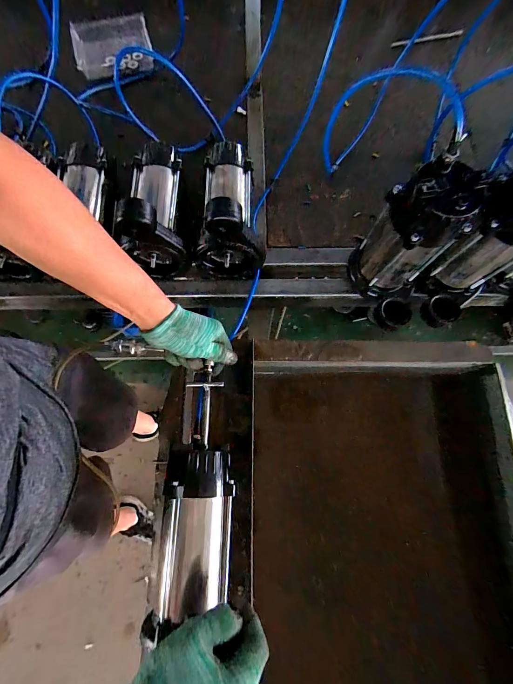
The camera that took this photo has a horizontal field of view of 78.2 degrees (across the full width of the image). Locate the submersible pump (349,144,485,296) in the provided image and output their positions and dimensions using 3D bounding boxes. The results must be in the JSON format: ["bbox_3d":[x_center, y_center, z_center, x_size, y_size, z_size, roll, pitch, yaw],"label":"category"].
[{"bbox_3d":[0.227,-0.156,0.486,0.096,0.238,0.099,-13,74,-5],"label":"submersible pump"}]

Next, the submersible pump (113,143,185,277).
[{"bbox_3d":[-0.179,-0.253,0.533,0.097,0.156,0.225,-4,74,-2],"label":"submersible pump"}]

